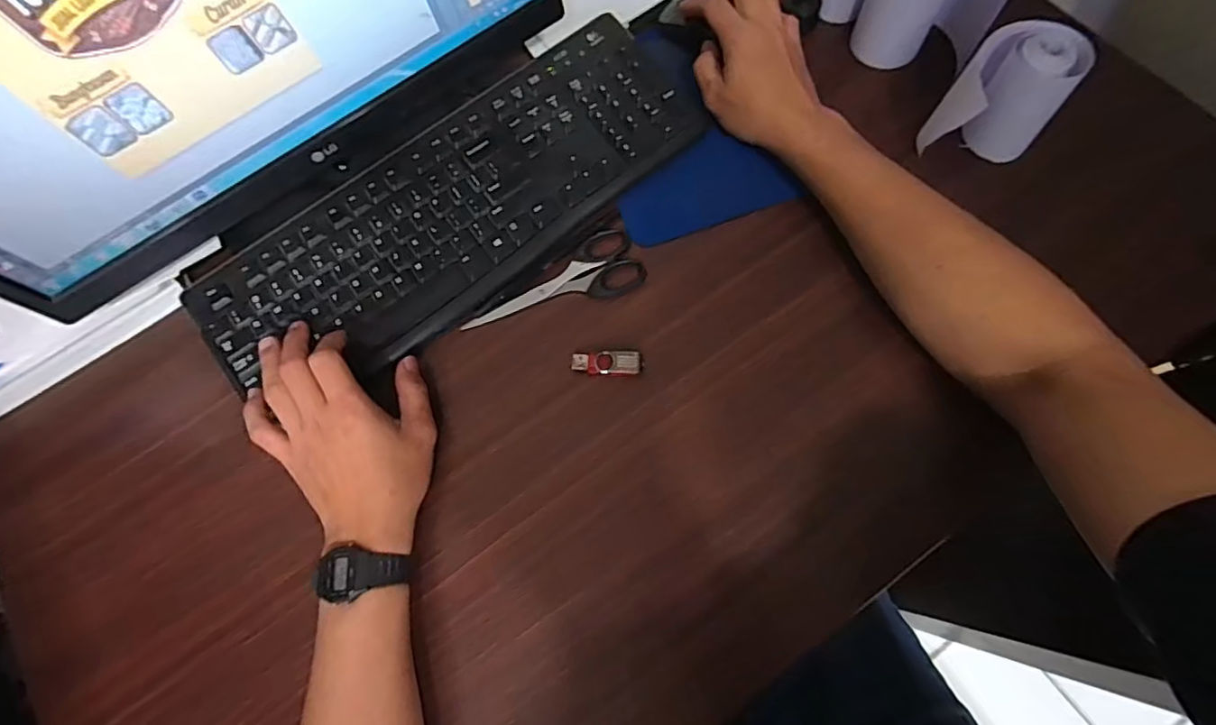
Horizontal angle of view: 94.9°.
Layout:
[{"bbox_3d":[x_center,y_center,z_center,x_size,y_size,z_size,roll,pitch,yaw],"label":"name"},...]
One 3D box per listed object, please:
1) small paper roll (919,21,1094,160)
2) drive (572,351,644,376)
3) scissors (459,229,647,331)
[{"bbox_3d":[0.303,-0.200,0.432,0.078,0.095,0.074,0,78,0],"label":"small paper roll"},{"bbox_3d":[0.000,0.001,0.432,0.054,0.009,0.019,-1,78,0],"label":"drive"},{"bbox_3d":[-0.046,-0.061,0.460,0.150,0.005,0.056,-25,79,-5],"label":"scissors"}]

